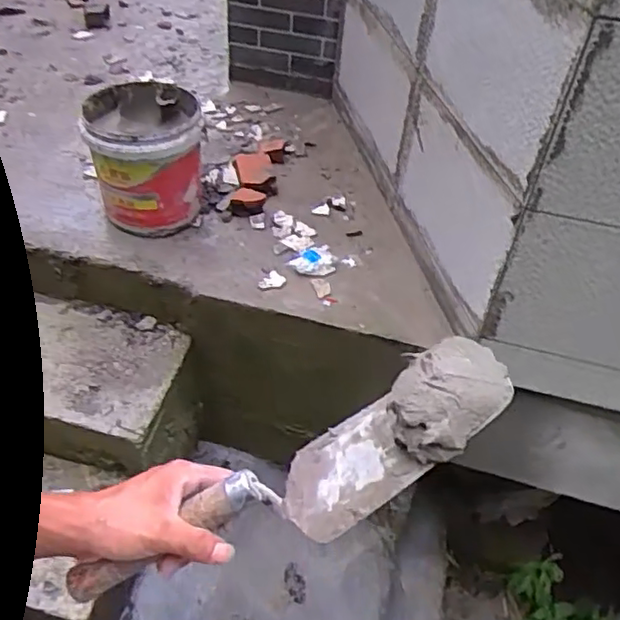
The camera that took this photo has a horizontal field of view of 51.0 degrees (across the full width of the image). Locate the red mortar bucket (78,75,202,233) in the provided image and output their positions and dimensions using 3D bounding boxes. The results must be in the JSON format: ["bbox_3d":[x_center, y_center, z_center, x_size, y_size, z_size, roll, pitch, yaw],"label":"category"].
[{"bbox_3d":[-0.377,-0.344,1.510,0.246,0.263,0.288,-5,45,-10],"label":"red mortar bucket"}]

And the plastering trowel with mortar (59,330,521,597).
[{"bbox_3d":[-0.012,0.141,0.525,0.372,0.070,0.091,-30,48,7],"label":"plastering trowel with mortar"}]

